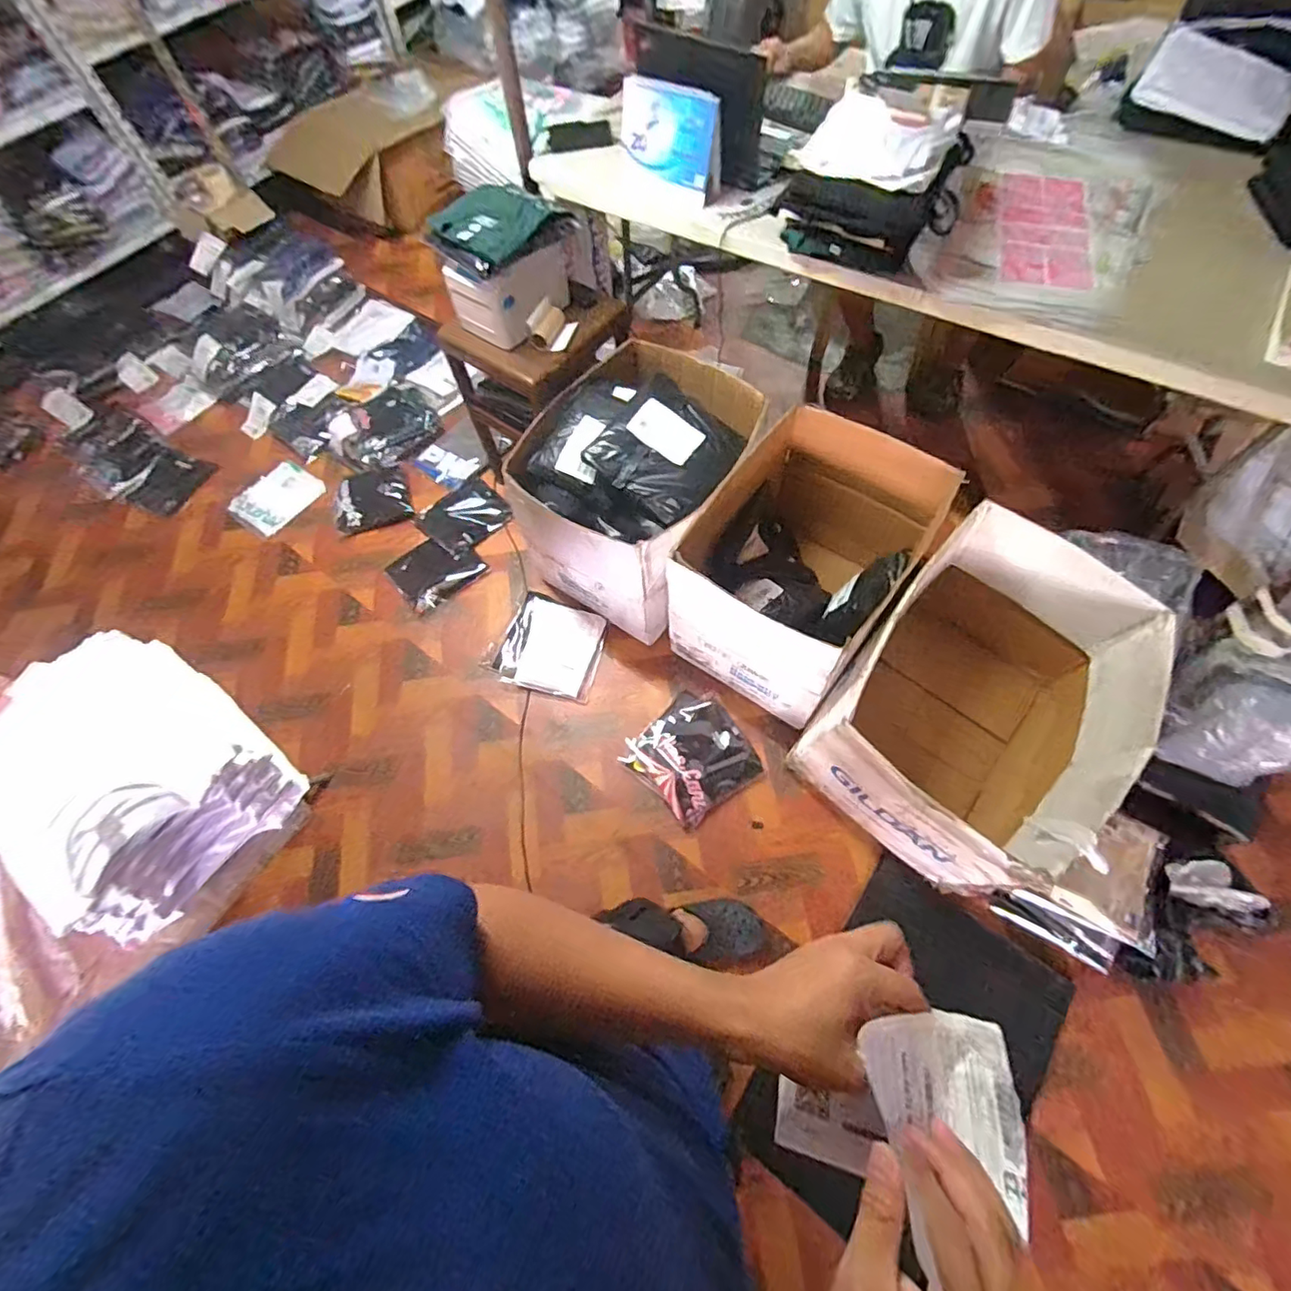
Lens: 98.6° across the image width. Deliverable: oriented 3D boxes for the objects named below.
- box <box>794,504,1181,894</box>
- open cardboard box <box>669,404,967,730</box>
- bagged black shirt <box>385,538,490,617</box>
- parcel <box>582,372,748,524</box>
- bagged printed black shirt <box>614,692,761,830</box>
[{"bbox_3d":[0.705,0.125,1.197,0.469,0.408,0.661,37,71,19],"label":"box"},{"bbox_3d":[0.397,-0.232,1.354,0.410,0.361,0.673,31,70,17],"label":"open cardboard box"},{"bbox_3d":[-0.637,-0.231,1.687,0.239,0.024,0.222,-43,69,-16],"label":"bagged black shirt"},{"bbox_3d":[0.054,-0.444,1.222,0.274,0.094,0.293,35,71,18],"label":"parcel"},{"bbox_3d":[0.119,0.275,1.388,0.274,0.027,0.267,-40,68,-15],"label":"bagged printed black shirt"}]

